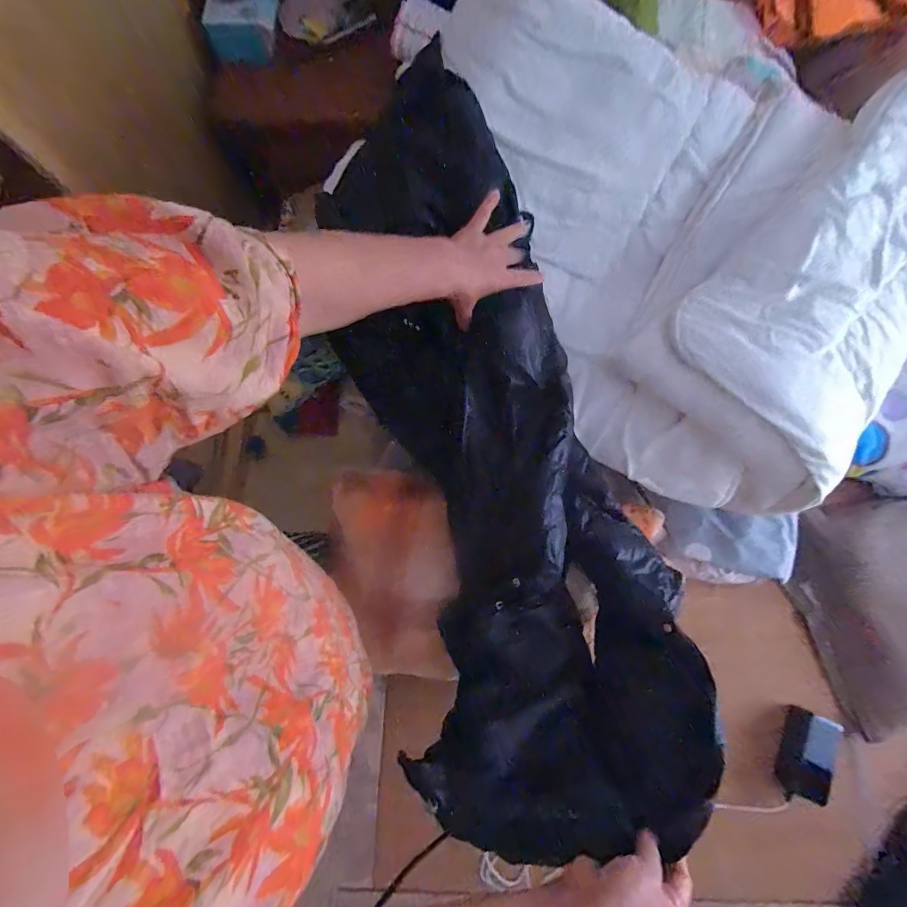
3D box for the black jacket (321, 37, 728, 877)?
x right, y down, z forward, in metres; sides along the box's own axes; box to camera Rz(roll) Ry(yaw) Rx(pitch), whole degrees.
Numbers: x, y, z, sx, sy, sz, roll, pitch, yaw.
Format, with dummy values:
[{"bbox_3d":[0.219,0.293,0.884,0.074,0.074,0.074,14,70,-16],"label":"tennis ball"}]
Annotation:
[{"bbox_3d":[0.069,-0.015,0.526,0.337,0.259,0.789,-12,74,-1],"label":"black jacket"}]

